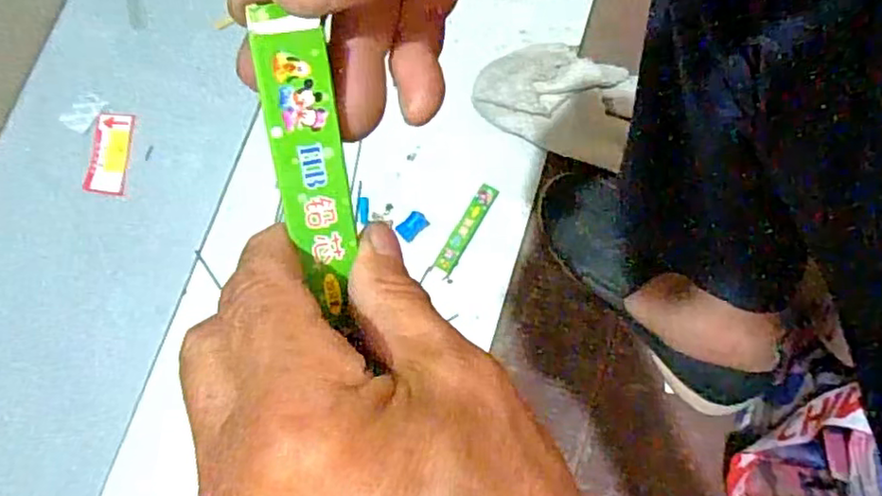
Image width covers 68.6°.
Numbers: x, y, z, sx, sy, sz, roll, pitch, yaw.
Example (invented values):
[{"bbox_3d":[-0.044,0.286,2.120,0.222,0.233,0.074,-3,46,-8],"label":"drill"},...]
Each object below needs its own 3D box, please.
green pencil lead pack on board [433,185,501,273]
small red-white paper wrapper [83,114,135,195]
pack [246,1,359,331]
[{"bbox_3d":[0.026,-0.020,0.658,0.023,0.005,0.100,28,79,6],"label":"green pencil lead pack on board"},{"bbox_3d":[-0.348,-0.100,0.681,0.036,0.004,0.087,9,77,-22],"label":"small red-white paper wrapper"},{"bbox_3d":[-0.034,-0.020,0.170,0.017,0.009,0.080,-8,109,-1],"label":"pack"}]

